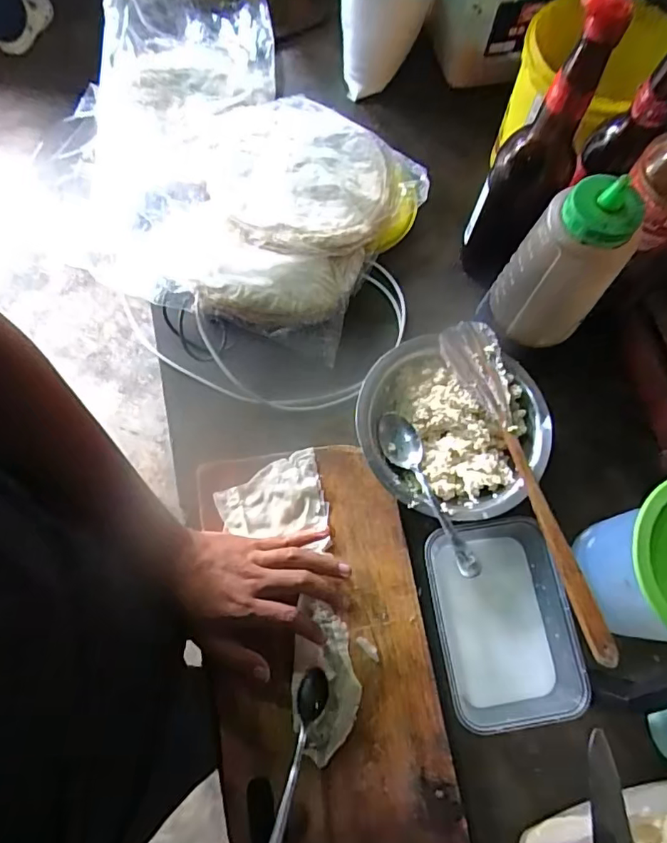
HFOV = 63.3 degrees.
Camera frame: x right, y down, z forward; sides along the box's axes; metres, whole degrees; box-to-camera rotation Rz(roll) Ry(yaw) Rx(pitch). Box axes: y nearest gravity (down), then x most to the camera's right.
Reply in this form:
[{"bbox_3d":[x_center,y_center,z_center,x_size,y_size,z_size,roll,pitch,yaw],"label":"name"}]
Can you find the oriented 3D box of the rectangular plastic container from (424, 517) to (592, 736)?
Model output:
[{"bbox_3d":[0.152,0.180,0.496,0.118,0.044,0.170,-8,71,-5],"label":"rectangular plastic container"}]

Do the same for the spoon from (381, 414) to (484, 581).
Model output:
[{"bbox_3d":[0.088,0.066,0.510,0.036,0.028,0.173,-21,56,-5],"label":"spoon"}]

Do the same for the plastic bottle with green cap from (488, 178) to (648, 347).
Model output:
[{"bbox_3d":[0.197,-0.133,0.479,0.068,0.167,0.086,-23,73,-6],"label":"plastic bottle with green cap"}]

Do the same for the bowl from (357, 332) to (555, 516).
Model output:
[{"bbox_3d":[0.115,0.011,0.538,0.181,0.057,0.169,1,71,-2],"label":"bowl"}]

